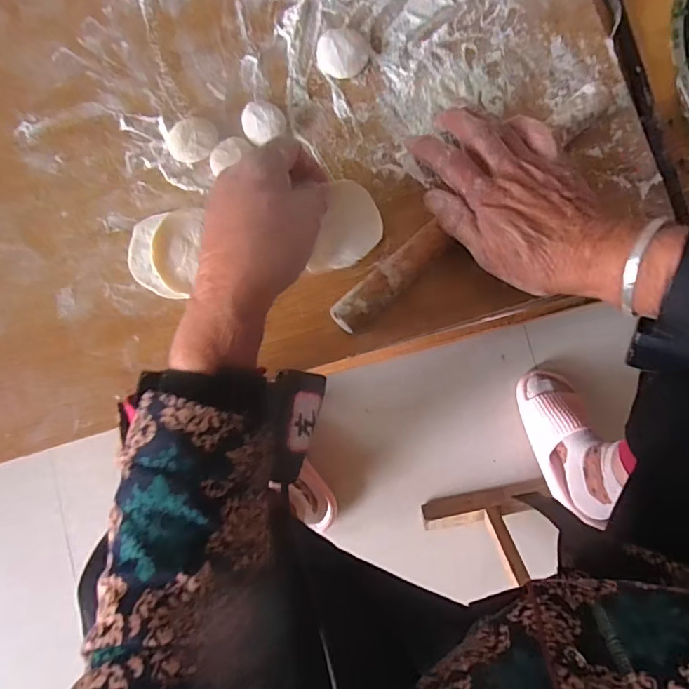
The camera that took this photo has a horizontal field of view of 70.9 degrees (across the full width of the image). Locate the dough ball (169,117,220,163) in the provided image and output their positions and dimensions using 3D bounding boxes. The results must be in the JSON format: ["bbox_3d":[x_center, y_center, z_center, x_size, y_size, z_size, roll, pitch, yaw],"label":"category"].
[{"bbox_3d":[-0.112,-0.152,0.361,0.036,0.015,0.030,-30,85,-5],"label":"dough ball"}]

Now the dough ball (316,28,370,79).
[{"bbox_3d":[-0.001,-0.226,0.374,0.040,0.012,0.037,0,83,-2],"label":"dough ball"}]

